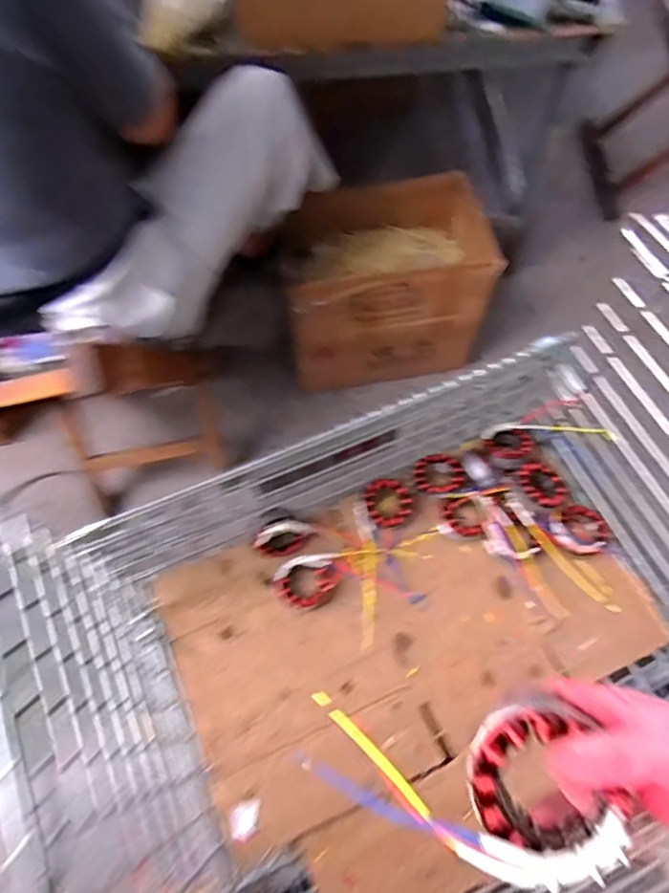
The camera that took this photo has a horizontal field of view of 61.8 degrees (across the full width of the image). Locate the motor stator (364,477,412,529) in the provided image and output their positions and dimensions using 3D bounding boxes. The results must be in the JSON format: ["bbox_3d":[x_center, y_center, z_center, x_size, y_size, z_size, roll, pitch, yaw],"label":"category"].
[{"bbox_3d":[0.093,0.093,0.959,0.080,0.035,0.083,7,70,-20],"label":"motor stator"}]

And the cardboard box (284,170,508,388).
[{"bbox_3d":[0.109,-0.321,1.157,0.407,0.286,0.285,-8,66,-3],"label":"cardboard box"}]

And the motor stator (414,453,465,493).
[{"bbox_3d":[0.180,0.046,0.963,0.083,0.034,0.078,0,65,1],"label":"motor stator"}]

